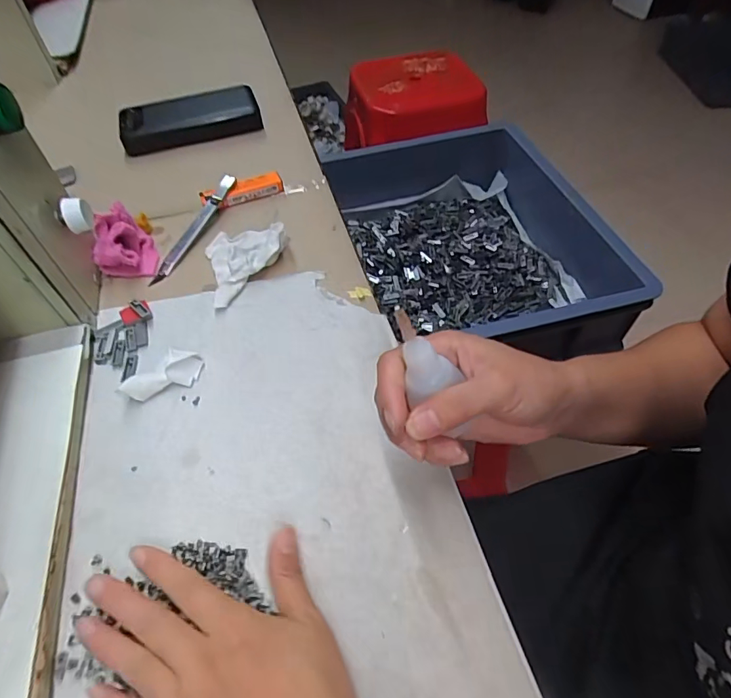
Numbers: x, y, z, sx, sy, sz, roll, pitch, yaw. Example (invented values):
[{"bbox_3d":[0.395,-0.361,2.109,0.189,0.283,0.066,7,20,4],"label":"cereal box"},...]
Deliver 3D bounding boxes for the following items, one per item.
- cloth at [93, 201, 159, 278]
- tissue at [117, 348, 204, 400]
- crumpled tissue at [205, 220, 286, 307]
[{"bbox_3d":[-0.208,-0.089,0.406,0.048,0.043,0.045,-30,57,-20],"label":"cloth"},{"bbox_3d":[-0.144,0.017,0.339,0.053,0.013,0.029,-19,54,-12],"label":"tissue"},{"bbox_3d":[-0.099,-0.078,0.405,0.068,0.020,0.080,-16,53,-10],"label":"crumpled tissue"}]

